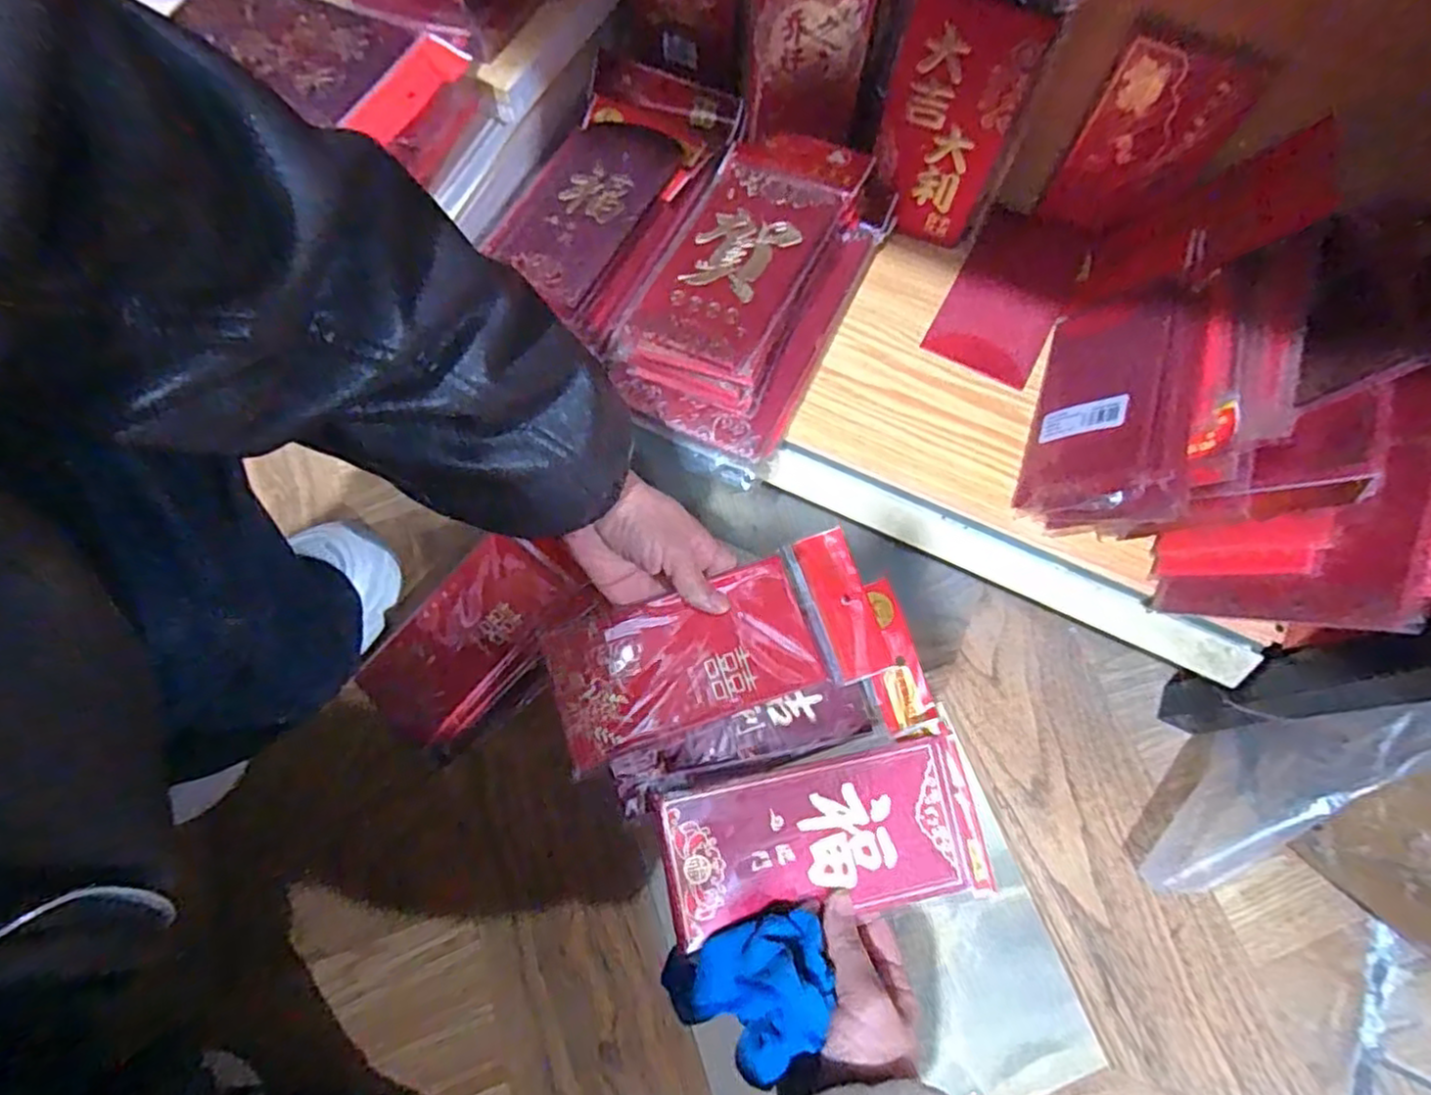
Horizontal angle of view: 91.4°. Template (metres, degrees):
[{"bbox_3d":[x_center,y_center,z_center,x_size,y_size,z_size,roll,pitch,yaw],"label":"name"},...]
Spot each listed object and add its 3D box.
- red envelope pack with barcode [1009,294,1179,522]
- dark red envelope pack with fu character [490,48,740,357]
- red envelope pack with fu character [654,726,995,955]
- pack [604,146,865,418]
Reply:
[{"bbox_3d":[0.265,-0.103,0.484,0.013,0.093,0.169,34,68,-32],"label":"red envelope pack with barcode"},{"bbox_3d":[-0.080,-0.279,0.547,0.123,0.025,0.256,22,71,8],"label":"dark red envelope pack with fu character"},{"bbox_3d":[0.062,0.167,0.401,0.181,0.010,0.087,-11,81,-5],"label":"red envelope pack with fu character"},{"bbox_3d":[0.019,-0.209,0.500,0.102,0.030,0.213,24,72,8],"label":"pack"}]

